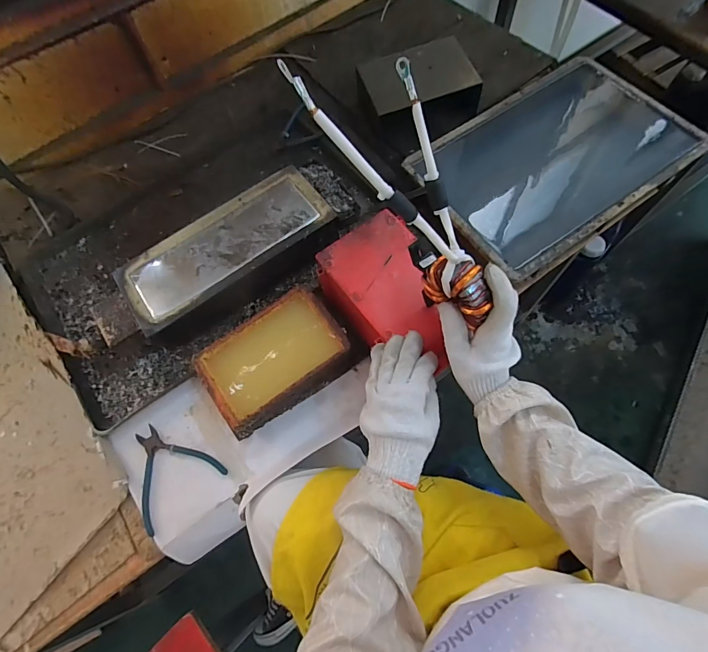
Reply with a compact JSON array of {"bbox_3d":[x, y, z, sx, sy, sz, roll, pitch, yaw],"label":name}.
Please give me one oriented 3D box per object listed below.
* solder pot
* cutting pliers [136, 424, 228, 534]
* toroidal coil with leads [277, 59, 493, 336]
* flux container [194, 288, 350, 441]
[{"bbox_3d":[-0.199,-0.116,0.652,0.339,0.075,0.151,-33,69,-8],"label":"solder pot"},{"bbox_3d":[-0.273,0.203,0.573,0.128,0.015,0.131,-39,70,-11],"label":"cutting pliers"},{"bbox_3d":[0.059,-0.131,0.386,0.101,0.290,0.074,-52,32,-15],"label":"toroidal coil with leads"},{"bbox_3d":[-0.117,0.049,0.586,0.206,0.056,0.138,-33,68,-9],"label":"flux container"}]

